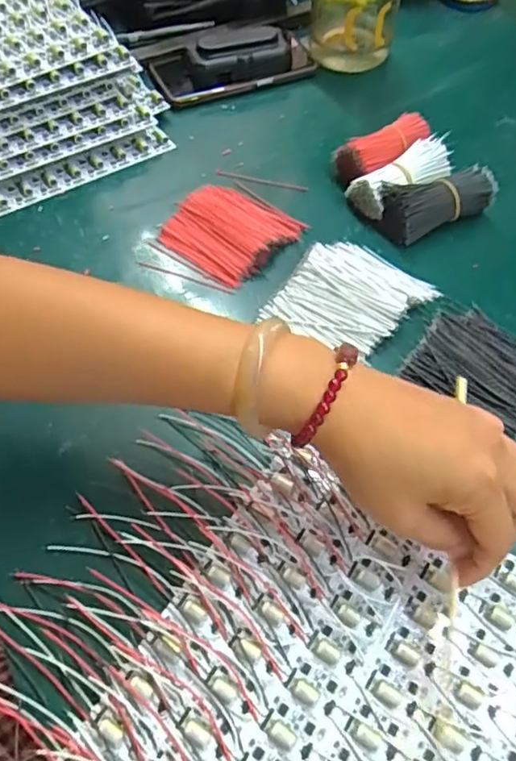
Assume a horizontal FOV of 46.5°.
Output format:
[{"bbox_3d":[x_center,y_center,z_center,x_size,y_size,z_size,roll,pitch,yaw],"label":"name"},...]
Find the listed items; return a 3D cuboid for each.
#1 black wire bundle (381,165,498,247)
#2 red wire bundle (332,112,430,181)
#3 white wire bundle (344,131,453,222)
[{"bbox_3d":[0.147,-0.150,0.497,0.094,0.035,0.042,-22,60,-16],"label":"black wire bundle"},{"bbox_3d":[0.113,-0.204,0.533,0.091,0.034,0.039,-29,62,-18],"label":"red wire bundle"},{"bbox_3d":[0.124,-0.174,0.510,0.089,0.034,0.039,-27,62,-17],"label":"white wire bundle"}]

